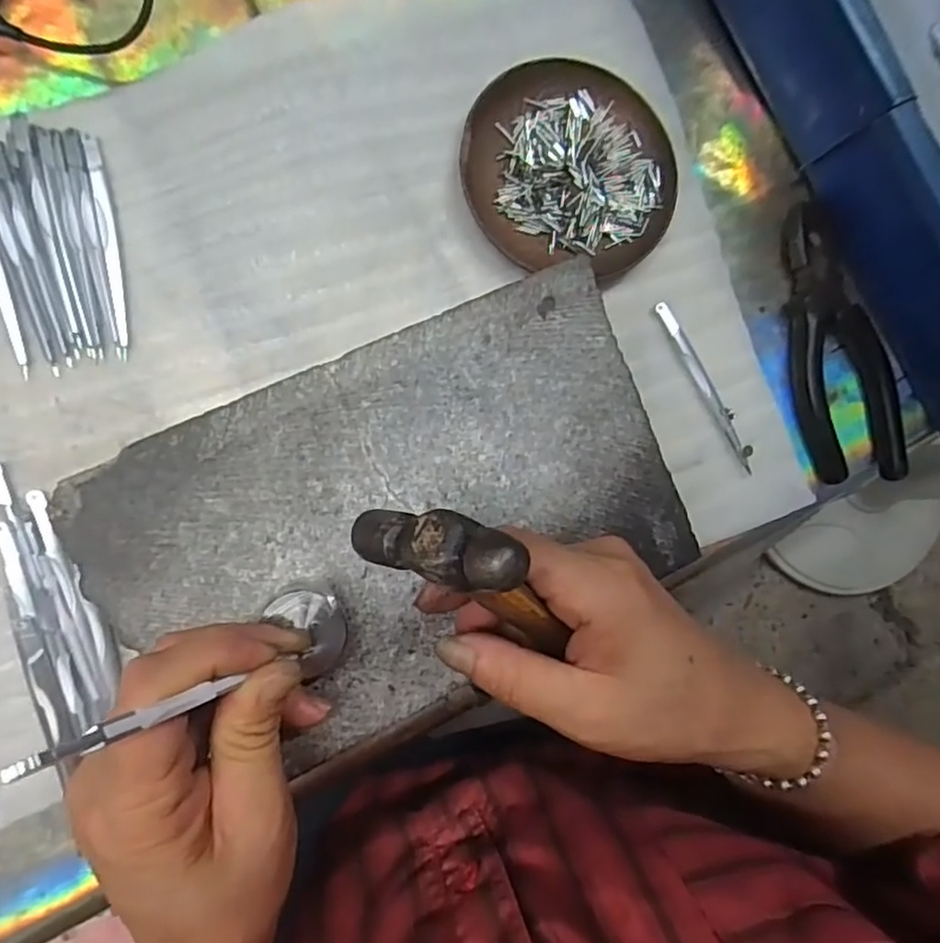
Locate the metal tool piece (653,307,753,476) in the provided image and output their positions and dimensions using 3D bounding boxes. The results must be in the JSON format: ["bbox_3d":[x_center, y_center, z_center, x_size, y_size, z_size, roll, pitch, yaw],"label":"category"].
[{"bbox_3d":[0.135,-0.048,0.352,0.010,0.007,0.107,-33,94,-9],"label":"metal tool piece"}]

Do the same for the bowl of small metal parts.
[{"bbox_3d":[0.053,-0.164,0.335,0.114,0.010,0.109,0,89,-10],"label":"bowl of small metal parts"}]

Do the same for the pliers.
[{"bbox_3d":[0.212,-0.073,0.360,0.058,0.013,0.159,-12,91,-10],"label":"pliers"}]

